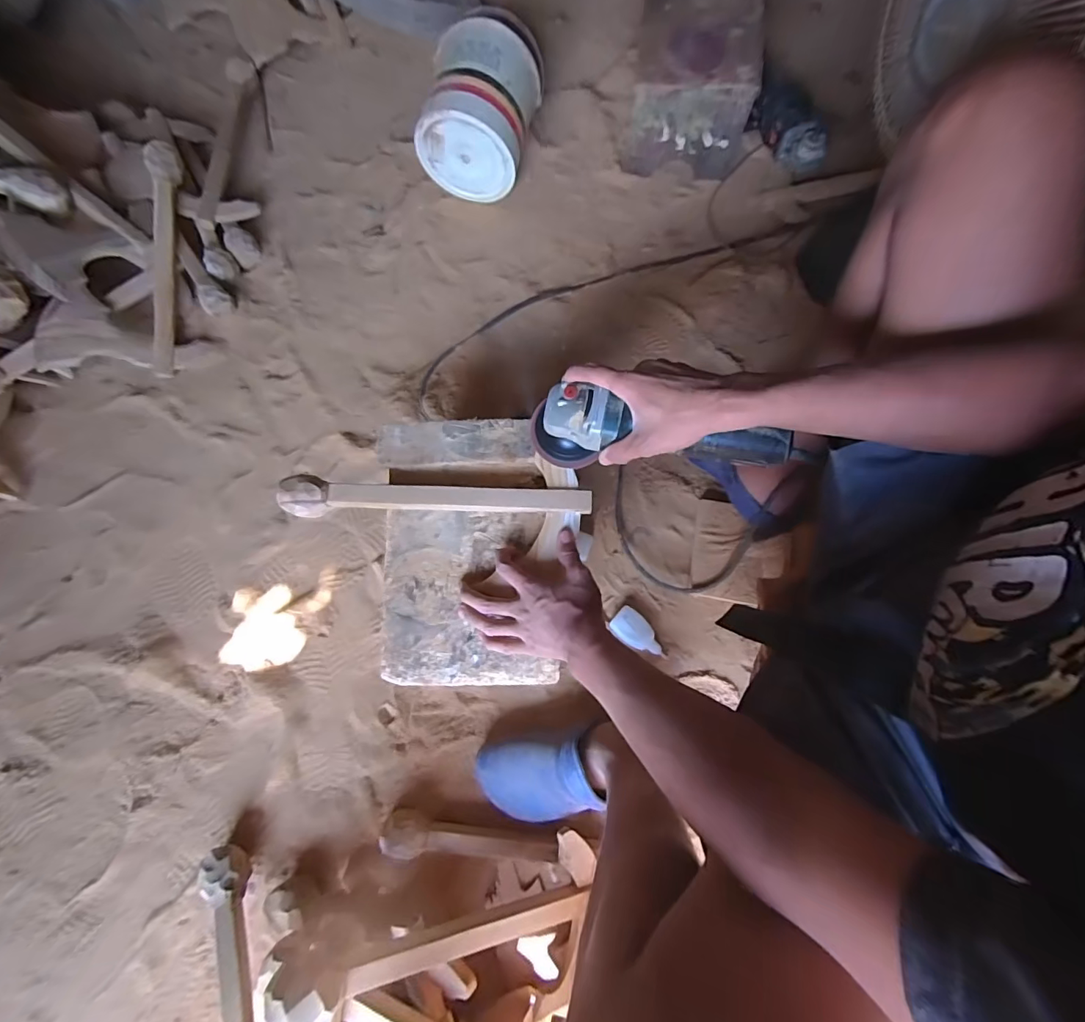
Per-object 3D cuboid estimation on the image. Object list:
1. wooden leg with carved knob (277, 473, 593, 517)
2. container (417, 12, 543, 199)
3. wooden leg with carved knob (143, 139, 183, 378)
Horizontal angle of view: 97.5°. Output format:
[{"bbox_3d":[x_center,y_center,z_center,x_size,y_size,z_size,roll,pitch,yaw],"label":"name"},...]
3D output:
[{"bbox_3d":[-0.129,-0.017,0.586,0.371,0.037,0.043,1,80,1],"label":"wooden leg with carved knob"},{"bbox_3d":[-0.099,-0.727,0.846,0.173,0.182,0.261,15,77,5],"label":"container"},{"bbox_3d":[-0.649,-0.425,0.819,0.041,0.049,0.379,4,95,-1],"label":"wooden leg with carved knob"}]

